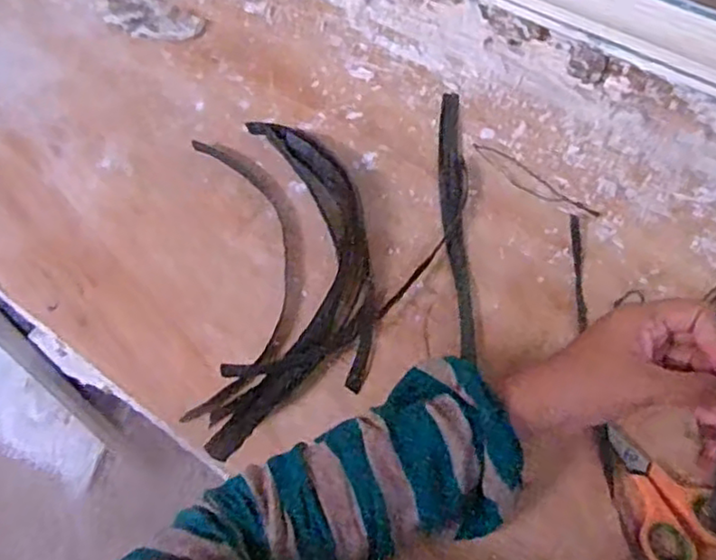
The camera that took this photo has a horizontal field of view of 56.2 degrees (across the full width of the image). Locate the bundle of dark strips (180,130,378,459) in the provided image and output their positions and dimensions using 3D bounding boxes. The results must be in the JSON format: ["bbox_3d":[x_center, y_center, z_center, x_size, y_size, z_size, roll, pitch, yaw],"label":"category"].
[{"bbox_3d":[-0.045,-0.009,0.529,0.120,0.017,0.295,5,59,4],"label":"bundle of dark strips"}]

